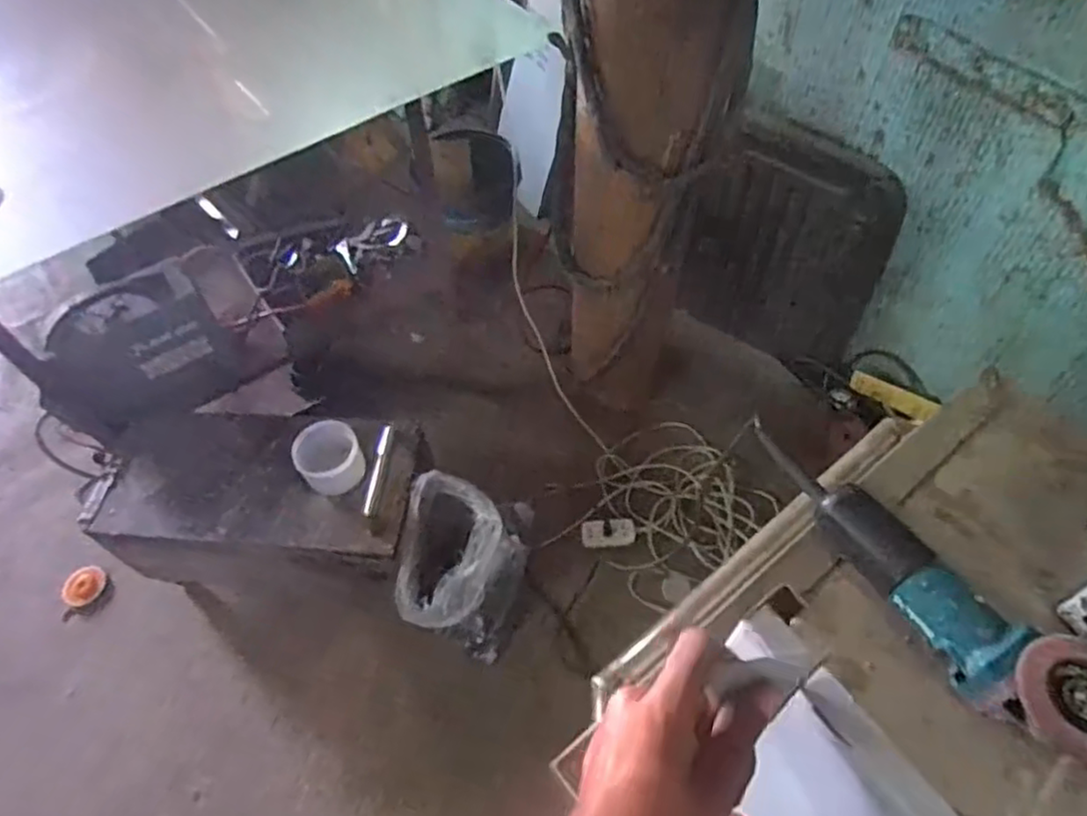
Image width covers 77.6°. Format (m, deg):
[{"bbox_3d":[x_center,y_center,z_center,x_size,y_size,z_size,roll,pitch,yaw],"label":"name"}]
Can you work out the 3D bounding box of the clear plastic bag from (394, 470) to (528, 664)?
[{"bbox_3d":[-0.157,0.312,1.340,0.194,0.308,0.295,12,57,11],"label":"clear plastic bag"}]

